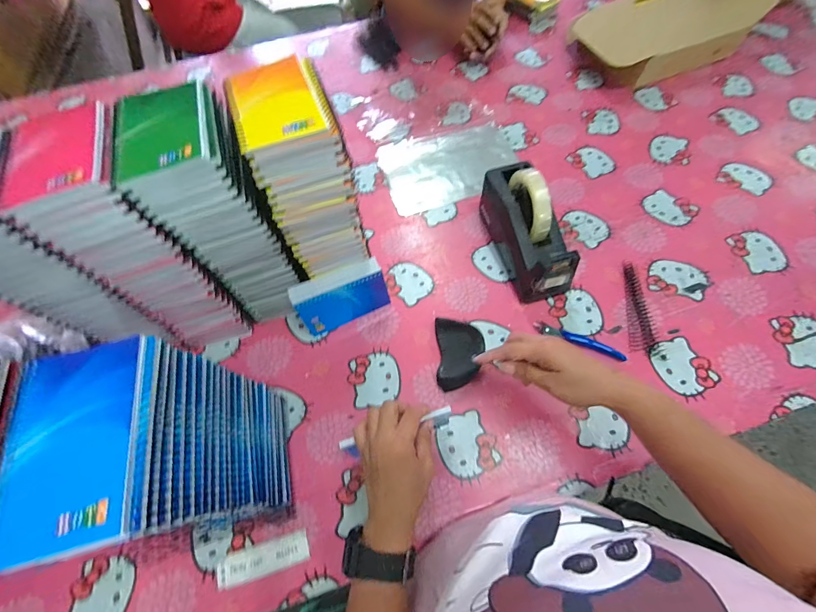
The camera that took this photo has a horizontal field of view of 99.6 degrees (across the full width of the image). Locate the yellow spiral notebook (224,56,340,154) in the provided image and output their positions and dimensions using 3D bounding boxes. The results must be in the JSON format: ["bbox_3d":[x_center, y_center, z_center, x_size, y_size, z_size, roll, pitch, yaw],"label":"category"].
[{"bbox_3d":[-0.129,-0.204,0.345,0.093,0.011,0.118,-21,63,-7],"label":"yellow spiral notebook"}]

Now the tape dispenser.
[{"bbox_3d":[0.183,-0.122,0.523,0.083,0.128,0.203,-16,63,-5],"label":"tape dispenser"}]

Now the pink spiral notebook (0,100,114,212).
[{"bbox_3d":[-0.334,-0.152,0.329,0.099,0.009,0.137,-21,63,-7],"label":"pink spiral notebook"}]

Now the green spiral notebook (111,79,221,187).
[{"bbox_3d":[-0.237,-0.174,0.336,0.092,0.011,0.130,-20,63,-6],"label":"green spiral notebook"}]

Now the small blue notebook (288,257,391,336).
[{"bbox_3d":[-0.095,-0.010,0.509,0.129,0.088,0.016,-22,41,-9],"label":"small blue notebook"}]

